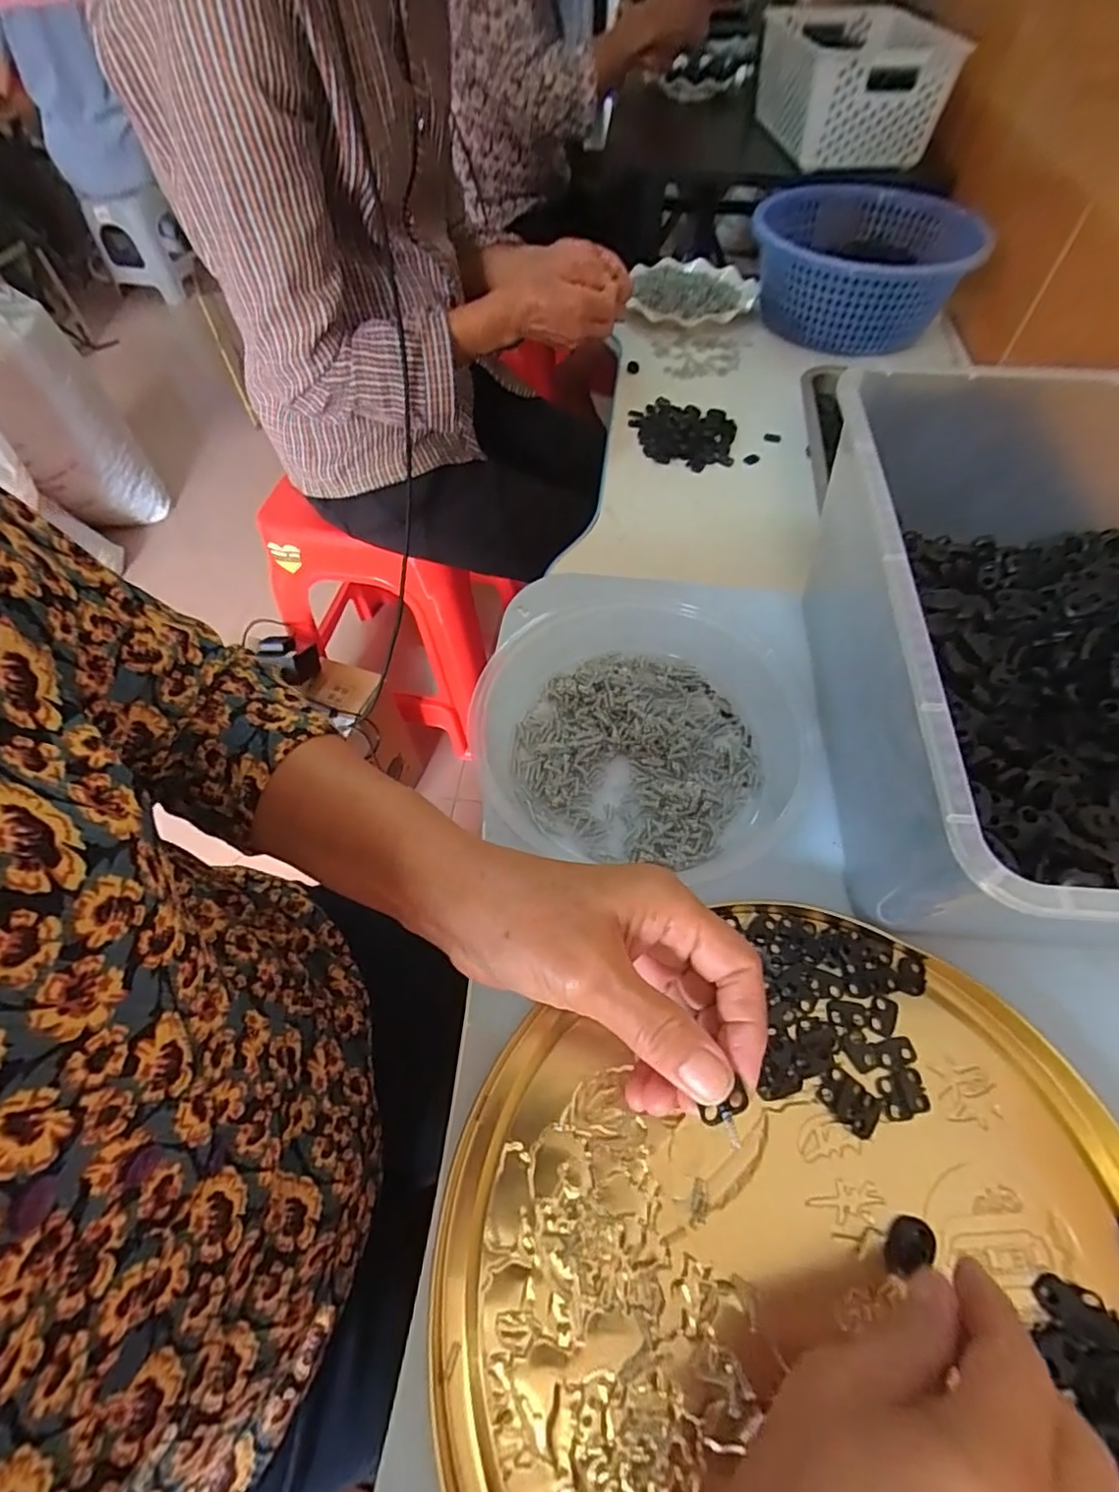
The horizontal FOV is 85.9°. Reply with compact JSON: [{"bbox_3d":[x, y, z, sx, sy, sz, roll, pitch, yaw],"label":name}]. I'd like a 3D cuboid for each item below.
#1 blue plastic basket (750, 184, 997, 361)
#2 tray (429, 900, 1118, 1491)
[{"bbox_3d":[0.383,-0.612,0.776,0.267,0.103,0.278,15,58,11],"label":"blue plastic basket"},{"bbox_3d":[0.110,0.225,0.239,0.302,0.021,0.286,-1,56,1],"label":"tray"}]

